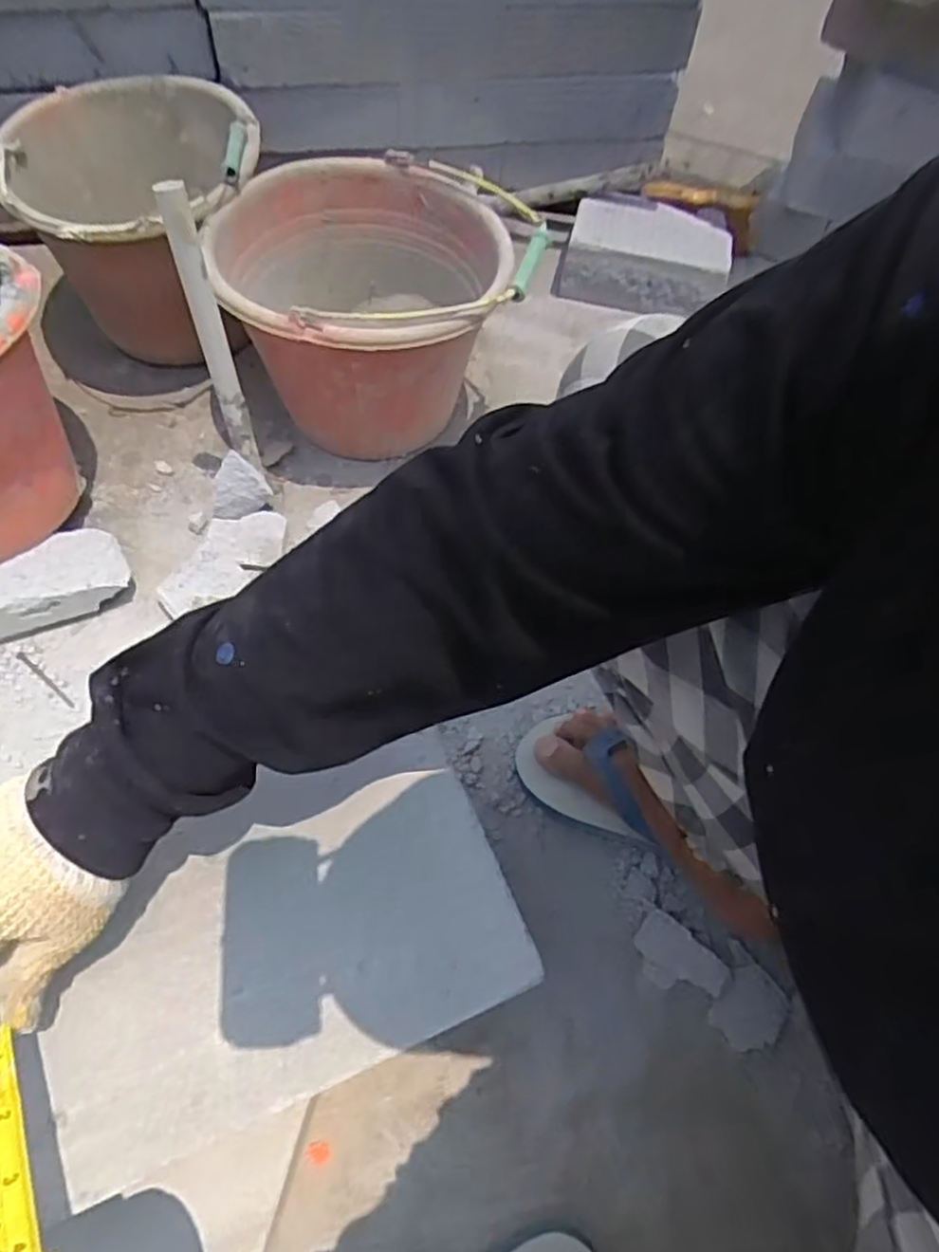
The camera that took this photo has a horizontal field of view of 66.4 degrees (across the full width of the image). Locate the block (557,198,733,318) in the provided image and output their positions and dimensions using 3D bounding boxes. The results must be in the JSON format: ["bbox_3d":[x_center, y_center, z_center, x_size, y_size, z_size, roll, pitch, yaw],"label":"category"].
[{"bbox_3d":[0.227,-0.472,0.931,0.205,0.088,0.110,13,60,3],"label":"block"}]

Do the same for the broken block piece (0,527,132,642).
[{"bbox_3d":[-0.397,-0.041,0.683,0.134,0.048,0.079,-23,63,-17],"label":"broken block piece"}]

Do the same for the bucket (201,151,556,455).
[{"bbox_3d":[-0.100,-0.314,0.761,0.298,0.216,0.243,-4,61,-7],"label":"bucket"}]

